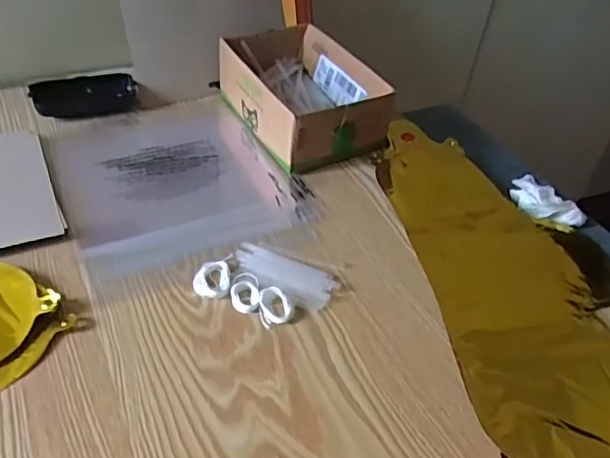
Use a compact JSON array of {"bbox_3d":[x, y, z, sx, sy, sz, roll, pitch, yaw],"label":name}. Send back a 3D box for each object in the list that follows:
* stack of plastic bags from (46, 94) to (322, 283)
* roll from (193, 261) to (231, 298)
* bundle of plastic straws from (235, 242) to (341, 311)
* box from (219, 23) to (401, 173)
[{"bbox_3d":[-0.134,-0.062,0.588,0.217,0.010,0.246,-16,46,-22],"label":"stack of plastic bags"},{"bbox_3d":[-0.076,0.042,0.472,0.030,0.007,0.036,2,42,-3],"label":"roll"},{"bbox_3d":[-0.021,0.040,0.488,0.092,0.007,0.042,22,45,18],"label":"bundle of plastic straws"},{"bbox_3d":[-0.005,-0.153,0.644,0.131,0.069,0.187,-19,48,-24],"label":"box"}]

